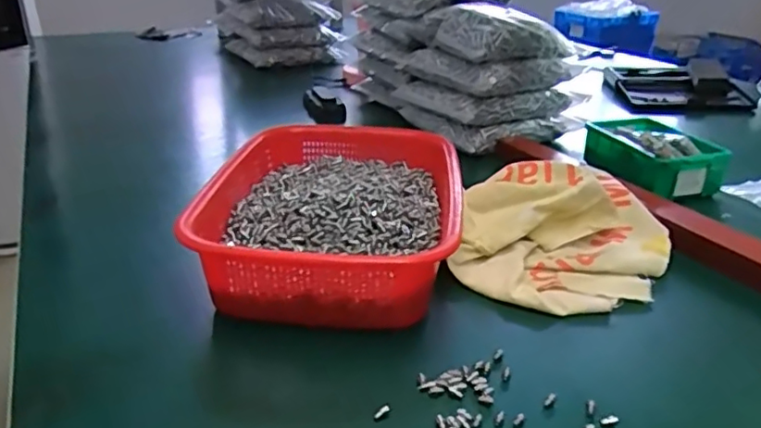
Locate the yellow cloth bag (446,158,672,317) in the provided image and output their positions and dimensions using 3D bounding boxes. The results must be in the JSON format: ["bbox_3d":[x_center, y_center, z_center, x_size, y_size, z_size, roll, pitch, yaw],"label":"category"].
[{"bbox_3d":[0.167,0.005,0.532,0.173,0.065,0.208,11,28,21],"label":"yellow cloth bag"}]

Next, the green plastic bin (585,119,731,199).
[{"bbox_3d":[0.322,-0.070,0.702,0.112,0.049,0.145,-6,27,-13],"label":"green plastic bin"}]

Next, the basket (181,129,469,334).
[{"bbox_3d":[-0.039,-0.003,0.534,0.203,0.072,0.299,2,26,3],"label":"basket"}]

